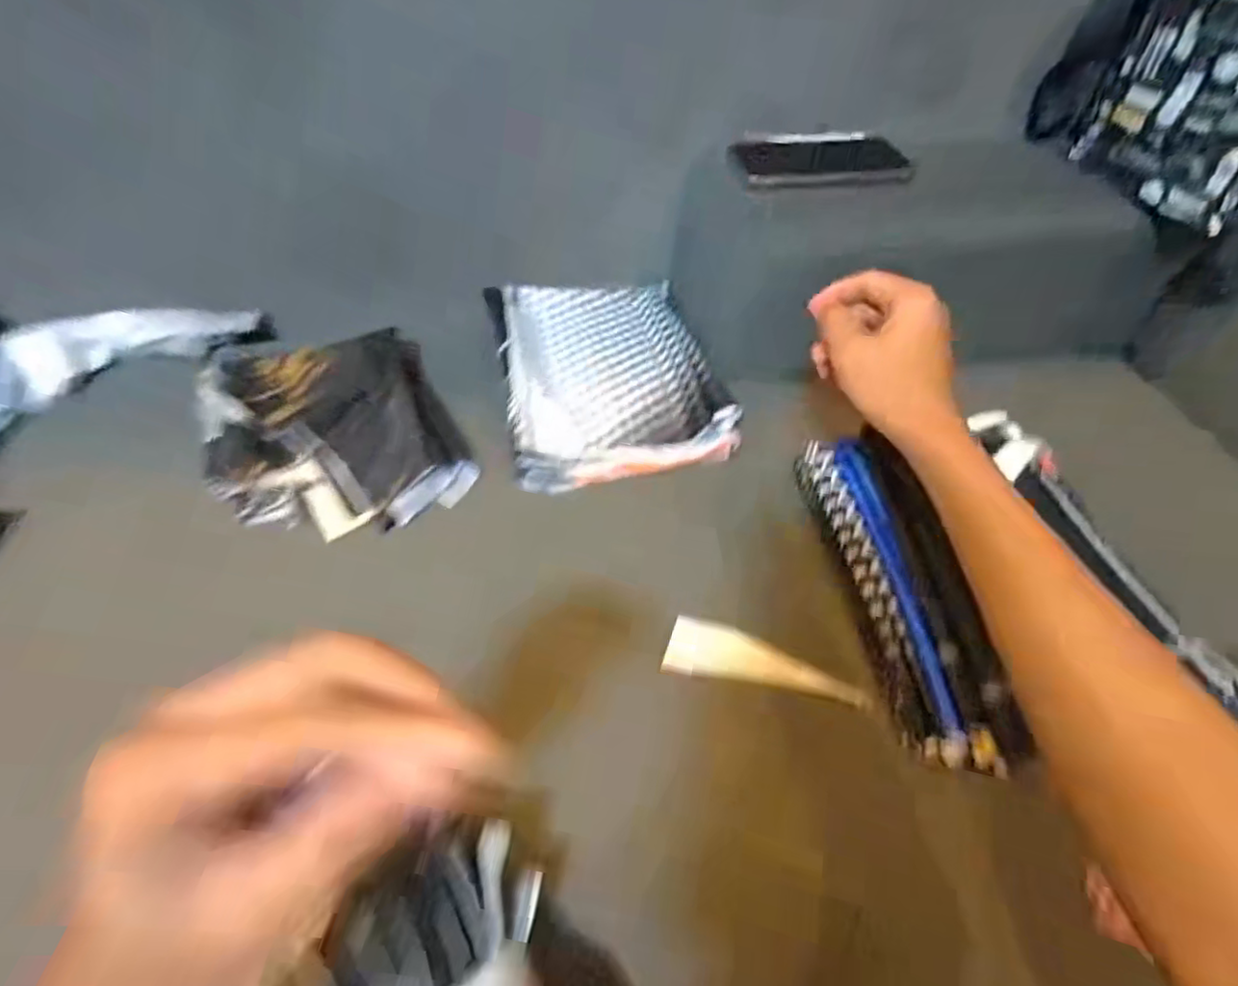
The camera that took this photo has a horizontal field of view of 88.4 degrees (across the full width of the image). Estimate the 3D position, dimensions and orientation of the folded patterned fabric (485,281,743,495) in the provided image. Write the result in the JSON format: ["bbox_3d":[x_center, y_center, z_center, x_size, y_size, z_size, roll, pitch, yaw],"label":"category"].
[{"bbox_3d":[-0.018,-0.130,0.655,0.212,0.041,0.276,-8,50,-11],"label":"folded patterned fabric"}]

